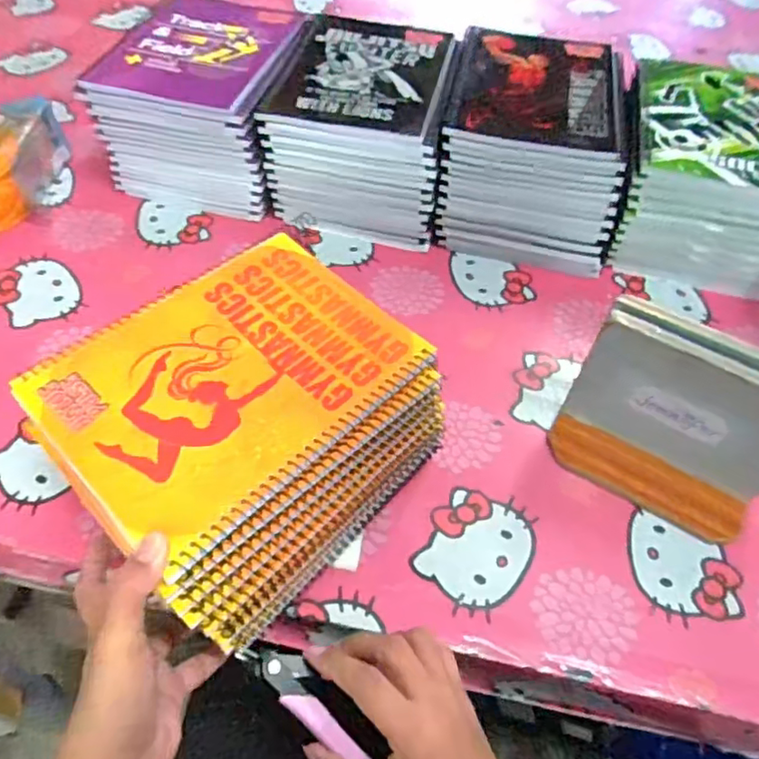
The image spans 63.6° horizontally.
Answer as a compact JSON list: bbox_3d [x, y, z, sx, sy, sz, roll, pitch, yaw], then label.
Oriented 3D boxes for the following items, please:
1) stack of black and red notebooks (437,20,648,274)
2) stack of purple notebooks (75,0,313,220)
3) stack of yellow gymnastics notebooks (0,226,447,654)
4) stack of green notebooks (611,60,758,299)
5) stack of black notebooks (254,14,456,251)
[{"bbox_3d":[0.150,-0.230,0.608,0.167,0.121,0.215,11,54,5],"label":"stack of black and red notebooks"},{"bbox_3d":[-0.170,-0.286,0.639,0.164,0.119,0.199,11,54,5],"label":"stack of purple notebooks"},{"bbox_3d":[-0.082,0.028,0.396,0.176,0.095,0.202,39,61,23],"label":"stack of yellow gymnastics notebooks"},{"bbox_3d":[0.313,-0.200,0.600,0.157,0.118,0.207,11,54,5],"label":"stack of green notebooks"},{"bbox_3d":[-0.009,-0.256,0.624,0.166,0.118,0.200,12,54,6],"label":"stack of black notebooks"}]

